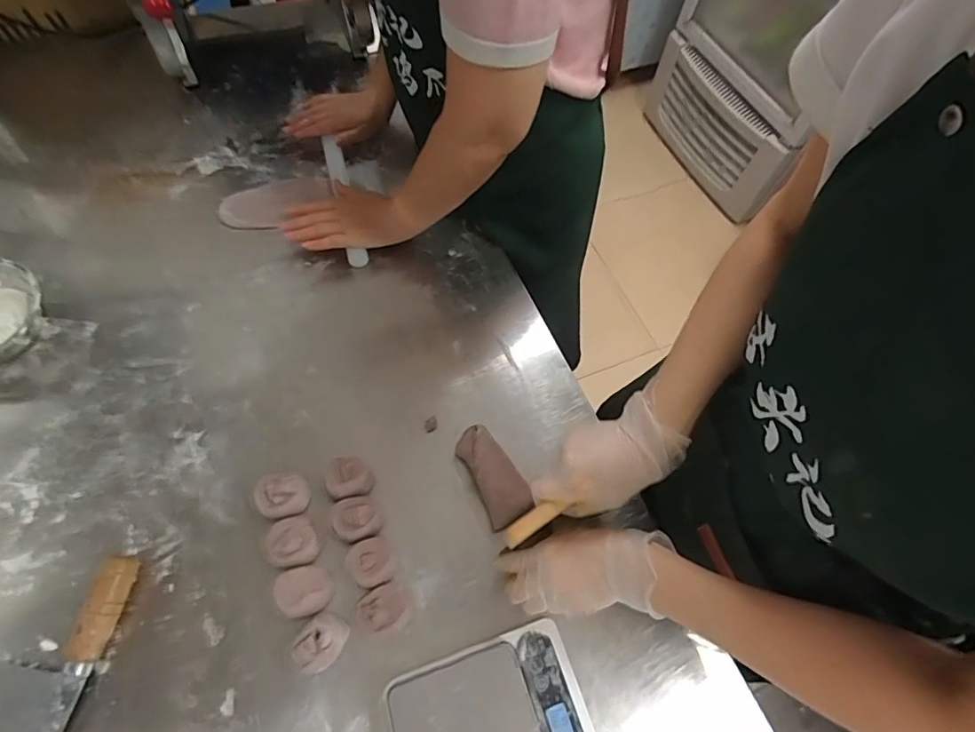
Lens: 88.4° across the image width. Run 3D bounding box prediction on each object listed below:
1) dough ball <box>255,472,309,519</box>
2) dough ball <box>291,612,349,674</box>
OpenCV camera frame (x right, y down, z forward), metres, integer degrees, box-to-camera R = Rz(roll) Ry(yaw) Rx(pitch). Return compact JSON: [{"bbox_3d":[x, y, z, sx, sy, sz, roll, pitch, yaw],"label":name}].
[{"bbox_3d":[-0.217,0.139,0.537,0.051,0.032,0.044,-11,64,-9],"label":"dough ball"},{"bbox_3d":[-0.157,0.259,0.472,0.045,0.040,0.050,29,65,11],"label":"dough ball"}]

